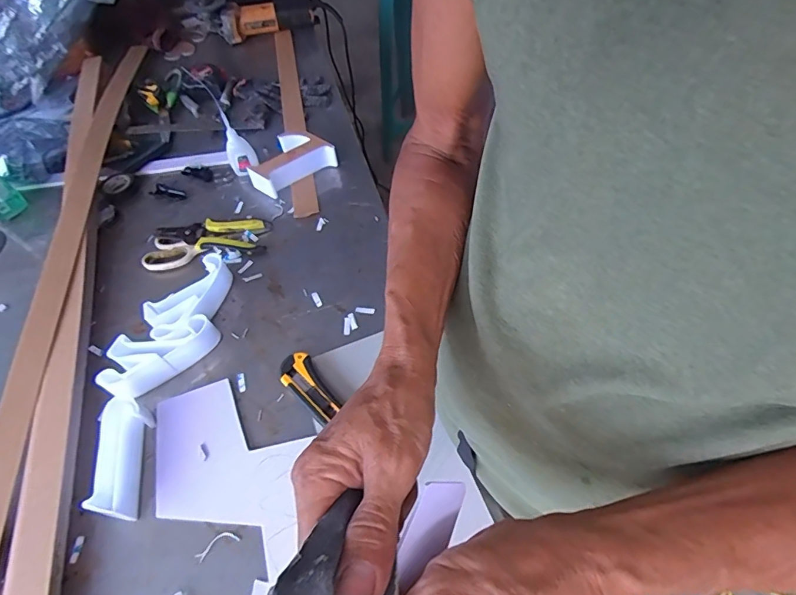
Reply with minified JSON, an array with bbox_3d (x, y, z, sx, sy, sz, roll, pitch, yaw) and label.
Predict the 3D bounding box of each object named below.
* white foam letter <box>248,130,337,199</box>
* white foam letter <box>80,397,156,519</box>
[{"bbox_3d":[-0.183,-0.229,0.772,0.136,0.047,0.087,-34,58,-18],"label":"white foam letter"},{"bbox_3d":[-0.301,0.172,0.501,0.034,0.041,0.125,-9,54,-1],"label":"white foam letter"}]

